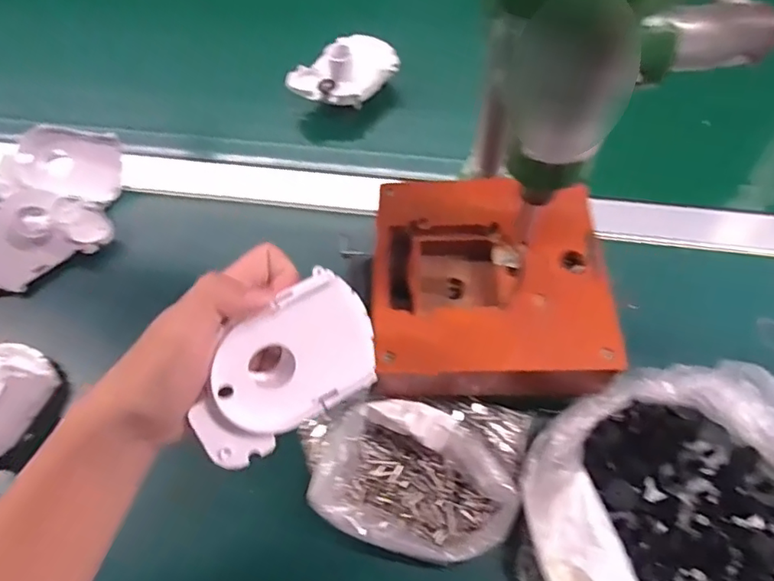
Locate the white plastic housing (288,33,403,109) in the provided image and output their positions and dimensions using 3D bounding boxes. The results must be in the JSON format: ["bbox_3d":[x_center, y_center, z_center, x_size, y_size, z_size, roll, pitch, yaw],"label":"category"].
[{"bbox_3d":[-0.040,-0.212,0.534,0.107,0.037,0.053,-27,61,-12],"label":"white plastic housing"}]

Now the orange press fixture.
[{"bbox_3d":[0.069,-0.003,0.389,0.148,0.057,0.152,-1,59,3],"label":"orange press fixture"}]

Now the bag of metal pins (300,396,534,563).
[{"bbox_3d":[0.018,0.114,0.353,0.154,0.036,0.101,-2,59,3],"label":"bag of metal pins"}]

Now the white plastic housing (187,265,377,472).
[{"bbox_3d":[-0.053,0.040,0.283,0.100,0.067,0.013,-36,26,-17],"label":"white plastic housing"}]

